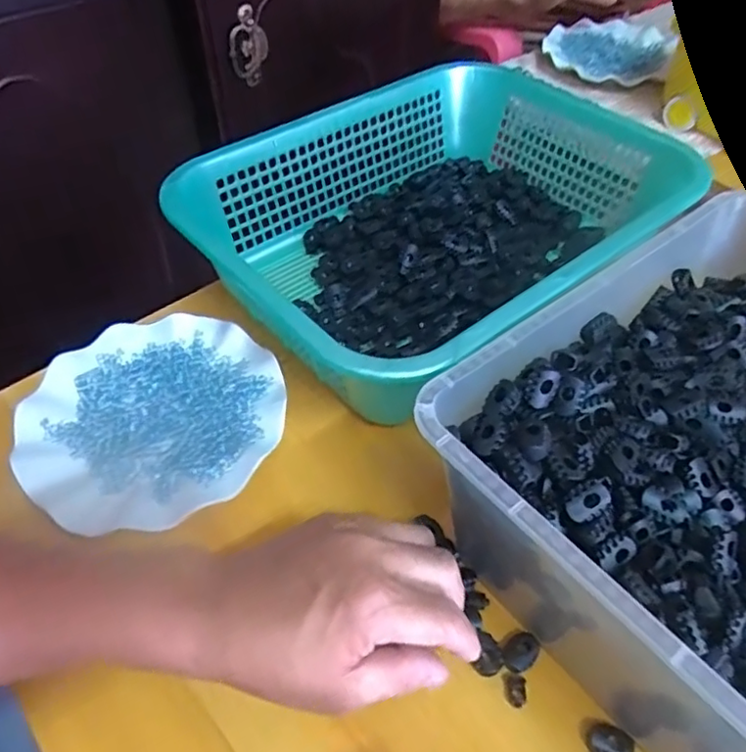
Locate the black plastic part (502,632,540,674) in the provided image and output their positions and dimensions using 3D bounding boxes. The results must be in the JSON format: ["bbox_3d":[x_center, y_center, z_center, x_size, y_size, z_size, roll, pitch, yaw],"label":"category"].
[{"bbox_3d":[0.083,0.156,0.351,0.022,0.004,0.017,-33,57,-26],"label":"black plastic part"}]

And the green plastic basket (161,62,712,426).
[{"bbox_3d":[0.060,-0.139,0.543,0.389,0.093,0.293,-35,58,-27],"label":"green plastic basket"}]

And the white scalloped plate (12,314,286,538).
[{"bbox_3d":[-0.157,0.030,0.450,0.177,0.021,0.176,0,49,0],"label":"white scalloped plate"}]

